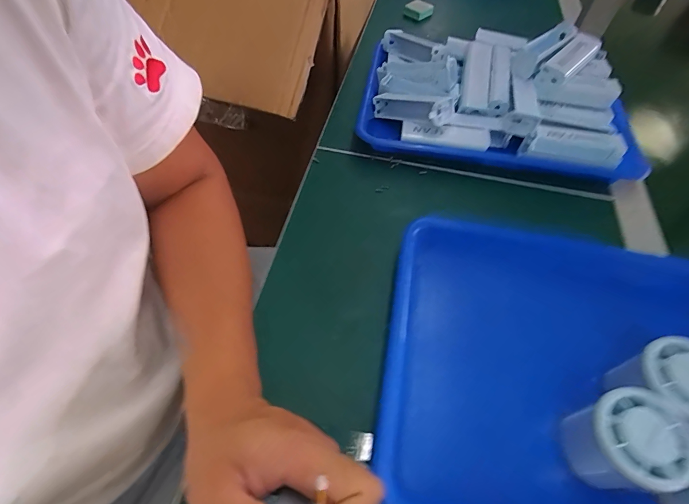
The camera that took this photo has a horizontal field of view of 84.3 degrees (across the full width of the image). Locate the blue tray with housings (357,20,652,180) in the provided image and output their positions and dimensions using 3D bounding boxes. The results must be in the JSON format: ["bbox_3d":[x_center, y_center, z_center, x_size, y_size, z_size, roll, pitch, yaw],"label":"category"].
[{"bbox_3d":[0.196,-0.219,0.486,0.329,0.069,0.273,11,55,3],"label":"blue tray with housings"}]

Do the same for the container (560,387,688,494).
[{"bbox_3d":[0.187,0.128,0.255,0.056,0.060,0.054,2,55,-3],"label":"container"}]

